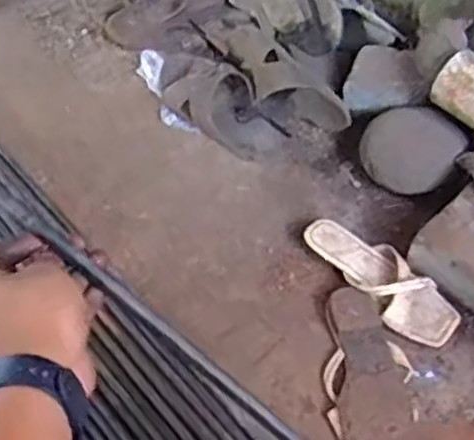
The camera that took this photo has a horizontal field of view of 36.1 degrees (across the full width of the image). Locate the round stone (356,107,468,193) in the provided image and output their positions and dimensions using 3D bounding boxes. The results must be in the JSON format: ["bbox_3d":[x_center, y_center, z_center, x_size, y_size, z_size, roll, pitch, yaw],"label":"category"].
[{"bbox_3d":[0.270,-0.113,1.132,0.144,0.056,0.140,31,53,22],"label":"round stone"}]

